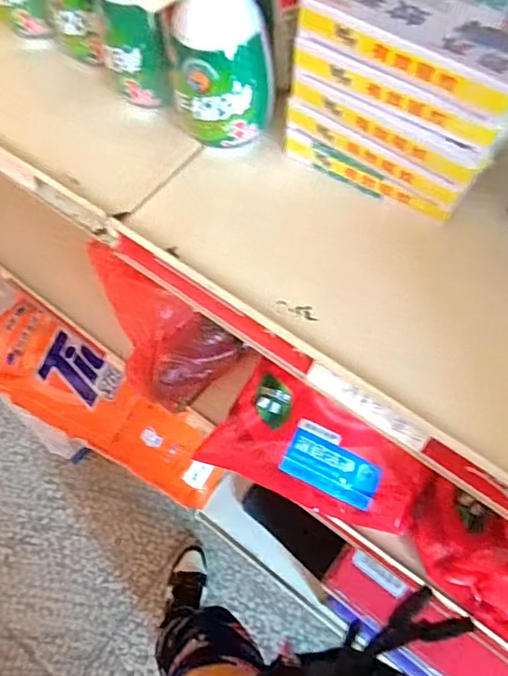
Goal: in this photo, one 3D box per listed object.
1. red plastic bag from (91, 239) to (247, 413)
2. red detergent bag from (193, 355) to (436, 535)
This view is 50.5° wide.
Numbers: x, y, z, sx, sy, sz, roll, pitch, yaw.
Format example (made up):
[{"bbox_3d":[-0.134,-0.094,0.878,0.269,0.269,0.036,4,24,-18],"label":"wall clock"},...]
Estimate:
[{"bbox_3d":[-0.121,0.011,0.709,0.195,0.149,0.120,20,66,12],"label":"red plastic bag"},{"bbox_3d":[0.077,0.150,0.675,0.258,0.046,0.148,30,68,16],"label":"red detergent bag"}]

